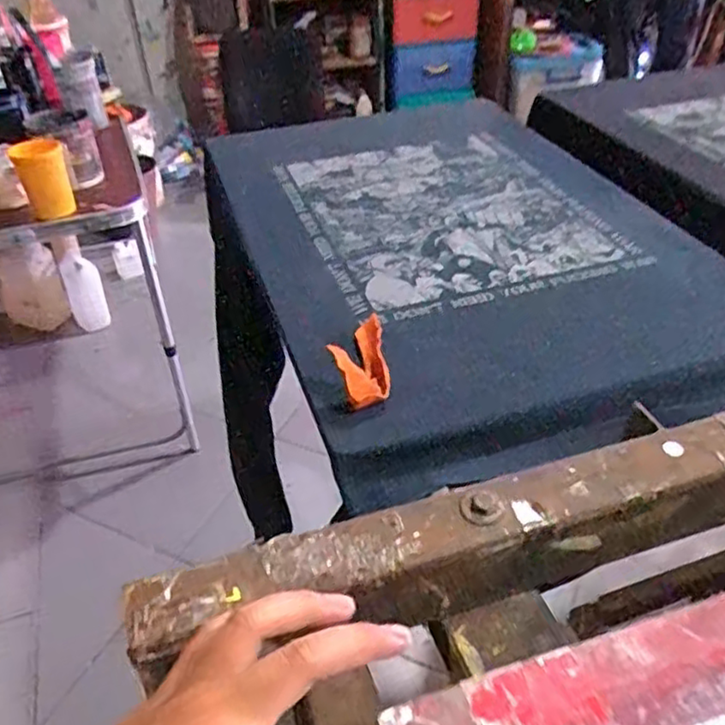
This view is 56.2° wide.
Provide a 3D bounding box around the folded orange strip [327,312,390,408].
[{"bbox_3d":[-0.003,-0.009,0.492,0.038,0.033,0.099,-5,39,-3],"label":"folded orange strip"}]

